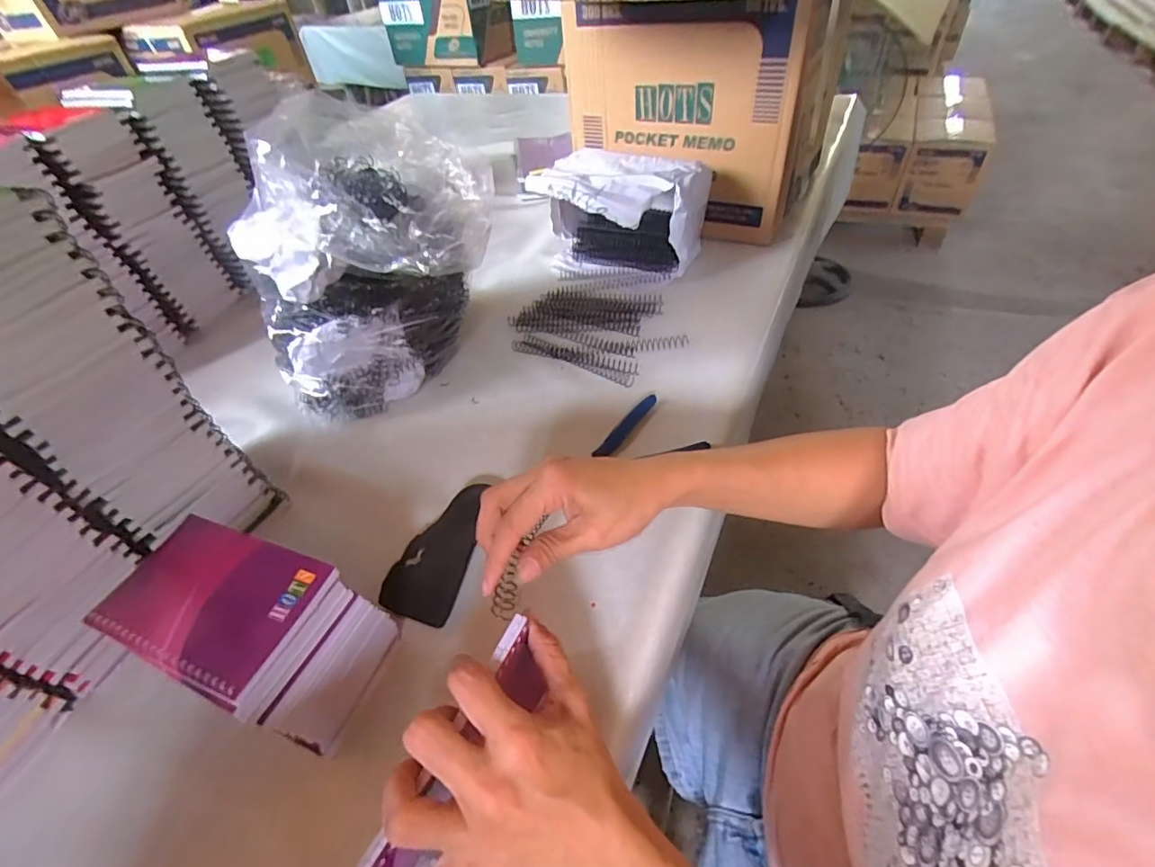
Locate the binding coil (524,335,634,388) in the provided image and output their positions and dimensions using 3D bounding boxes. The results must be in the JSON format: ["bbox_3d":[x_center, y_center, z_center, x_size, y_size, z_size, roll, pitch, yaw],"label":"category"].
[{"bbox_3d":[-0.002,-0.083,0.560,0.147,0.010,0.015,25,55,27],"label":"binding coil"}]

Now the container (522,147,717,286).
[{"bbox_3d":[0.058,-0.279,0.659,0.200,0.128,0.128,14,50,19],"label":"container"}]

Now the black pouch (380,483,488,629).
[{"bbox_3d":[-0.110,0.091,0.409,0.057,0.018,0.116,8,49,14],"label":"black pouch"}]

